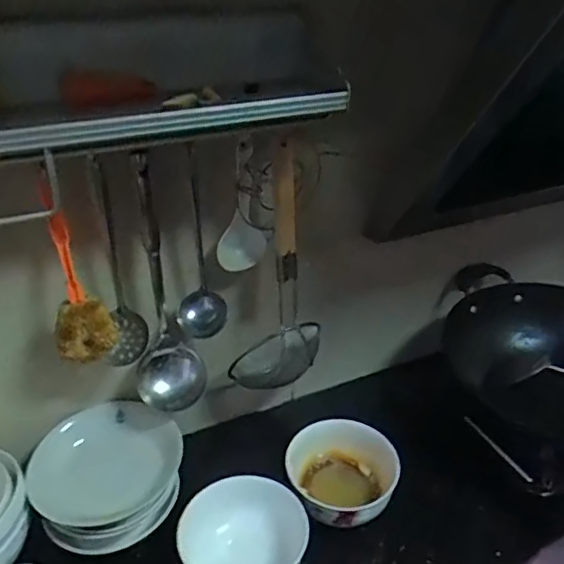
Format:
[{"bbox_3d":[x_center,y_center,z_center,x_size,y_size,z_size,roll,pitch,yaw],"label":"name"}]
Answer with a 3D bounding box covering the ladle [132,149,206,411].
[{"bbox_3d":[-0.153,0.006,0.706,0.083,0.328,0.087,-9,33,-15],"label":"ladle"}]

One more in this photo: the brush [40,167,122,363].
[{"bbox_3d":[-0.233,-0.006,0.634,0.057,0.219,0.059,2,31,3],"label":"brush"}]

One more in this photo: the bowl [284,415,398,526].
[{"bbox_3d":[0.092,0.273,0.787,0.141,0.077,0.147,0,31,0],"label":"bowl"}]

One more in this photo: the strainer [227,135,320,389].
[{"bbox_3d":[-0.008,-0.002,0.777,0.129,0.365,0.065,-26,40,-36],"label":"strainer"}]

